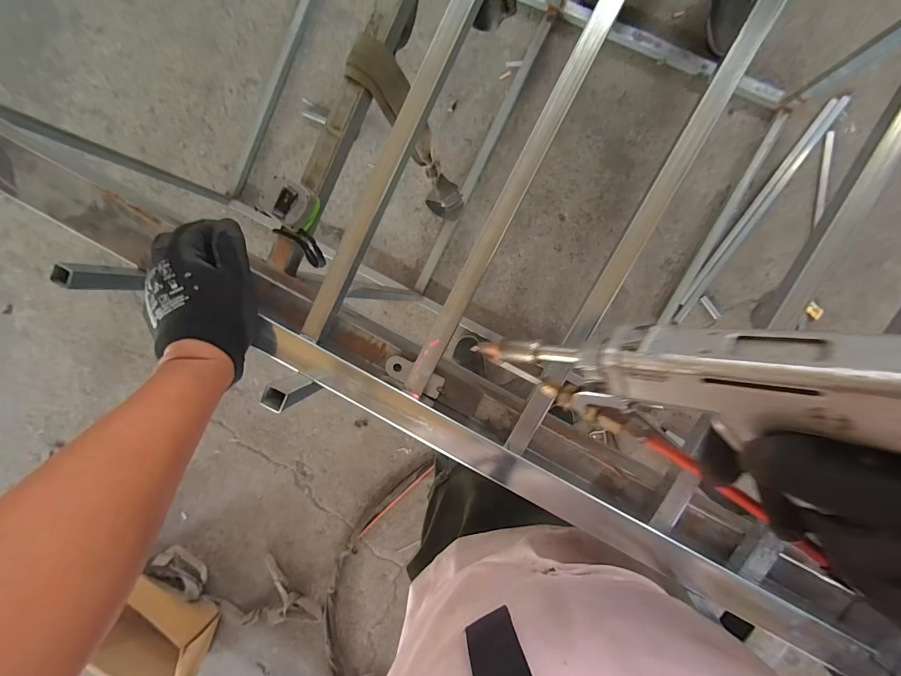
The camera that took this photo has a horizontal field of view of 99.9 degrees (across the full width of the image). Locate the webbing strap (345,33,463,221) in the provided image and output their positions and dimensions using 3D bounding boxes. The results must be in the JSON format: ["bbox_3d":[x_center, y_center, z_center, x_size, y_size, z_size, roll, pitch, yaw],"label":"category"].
[{"bbox_3d":[-0.054,-0.343,0.693,0.053,0.505,0.065,-42,88,10],"label":"webbing strap"}]

